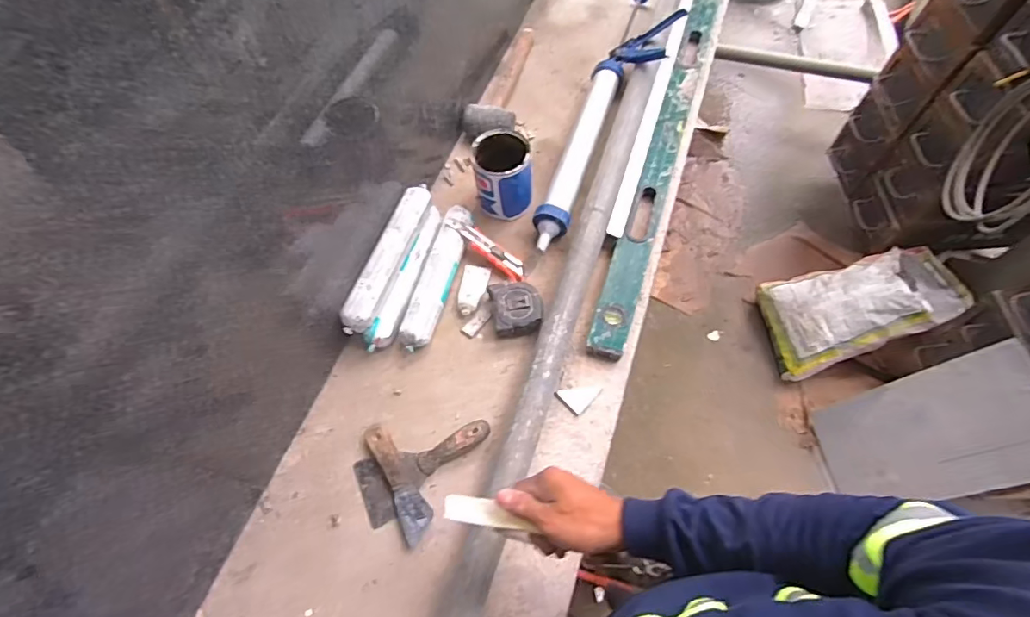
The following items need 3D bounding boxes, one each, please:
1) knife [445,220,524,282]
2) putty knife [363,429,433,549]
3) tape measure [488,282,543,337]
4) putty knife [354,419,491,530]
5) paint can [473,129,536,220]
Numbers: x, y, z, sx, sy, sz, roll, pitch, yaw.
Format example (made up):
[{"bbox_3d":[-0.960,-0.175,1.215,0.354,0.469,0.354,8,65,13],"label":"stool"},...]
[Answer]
[{"bbox_3d":[-0.049,-0.105,0.882,0.162,0.014,0.035,39,71,6],"label":"knife"},{"bbox_3d":[-0.161,0.242,0.726,0.044,0.021,0.170,-27,64,-10],"label":"putty knife"},{"bbox_3d":[0.003,-0.002,0.825,0.079,0.033,0.083,-8,62,0],"label":"tape measure"},{"bbox_3d":[-0.126,0.222,0.731,0.198,0.025,0.092,-23,63,-8],"label":"putty knife"},{"bbox_3d":[-0.021,-0.231,0.918,0.099,0.135,0.115,-5,62,1],"label":"paint can"}]

